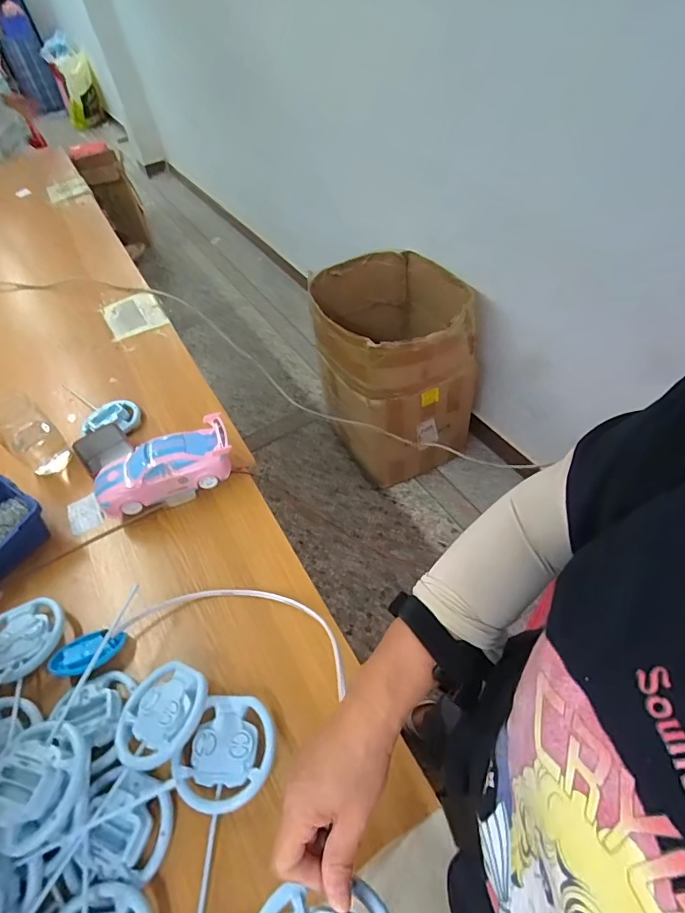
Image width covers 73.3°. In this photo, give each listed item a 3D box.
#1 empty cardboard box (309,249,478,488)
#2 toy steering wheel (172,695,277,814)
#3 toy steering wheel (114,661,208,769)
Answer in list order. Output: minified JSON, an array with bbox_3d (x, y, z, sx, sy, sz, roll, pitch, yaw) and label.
[{"bbox_3d":[0.146,-0.277,1.439,0.405,0.567,0.415,-21,51,-11],"label":"empty cardboard box"},{"bbox_3d":[-0.116,0.307,0.478,0.090,0.030,0.102,16,54,19],"label":"toy steering wheel"},{"bbox_3d":[-0.193,0.273,0.489,0.096,0.022,0.096,-19,39,16],"label":"toy steering wheel"}]

